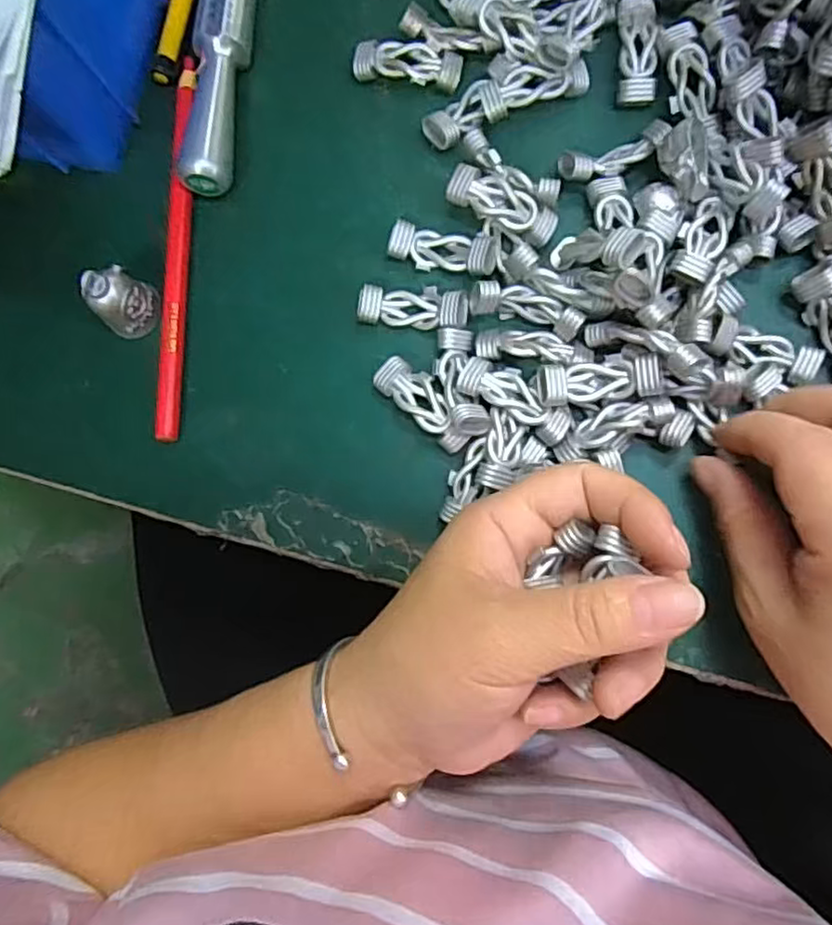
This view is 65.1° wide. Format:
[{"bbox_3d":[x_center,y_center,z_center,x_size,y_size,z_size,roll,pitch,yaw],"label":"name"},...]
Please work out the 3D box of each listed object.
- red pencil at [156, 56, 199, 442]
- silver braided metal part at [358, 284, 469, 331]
[{"bbox_3d":[-0.102,-0.092,0.278,0.009,0.011,0.165,2,85,7],"label":"red pencil"},{"bbox_3d":[-0.001,-0.064,0.267,0.044,0.008,0.017,6,85,7],"label":"silver braided metal part"}]

